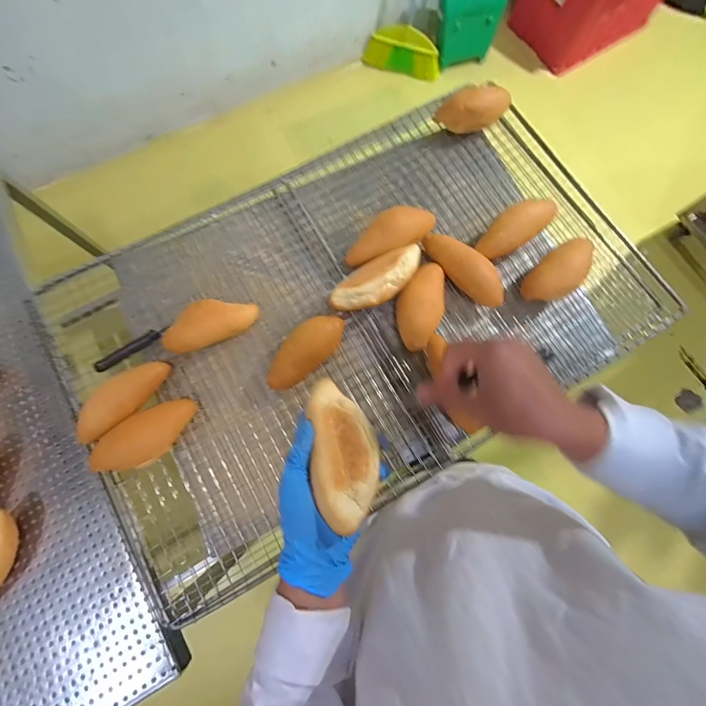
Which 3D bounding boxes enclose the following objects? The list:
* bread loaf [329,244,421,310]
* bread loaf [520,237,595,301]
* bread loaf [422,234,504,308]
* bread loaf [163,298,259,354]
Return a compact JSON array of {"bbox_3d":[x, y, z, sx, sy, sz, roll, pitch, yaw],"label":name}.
[{"bbox_3d":[0.039,-0.109,0.559,0.161,0.063,0.071,-26,78,-6],"label":"bread loaf"},{"bbox_3d":[0.332,-0.131,0.572,0.132,0.053,0.067,-42,80,-9],"label":"bread loaf"},{"bbox_3d":[0.175,-0.134,0.569,0.156,0.056,0.051,42,80,9],"label":"bread loaf"},{"bbox_3d":[-0.217,-0.045,0.545,0.144,0.060,0.060,-26,78,-6],"label":"bread loaf"}]

